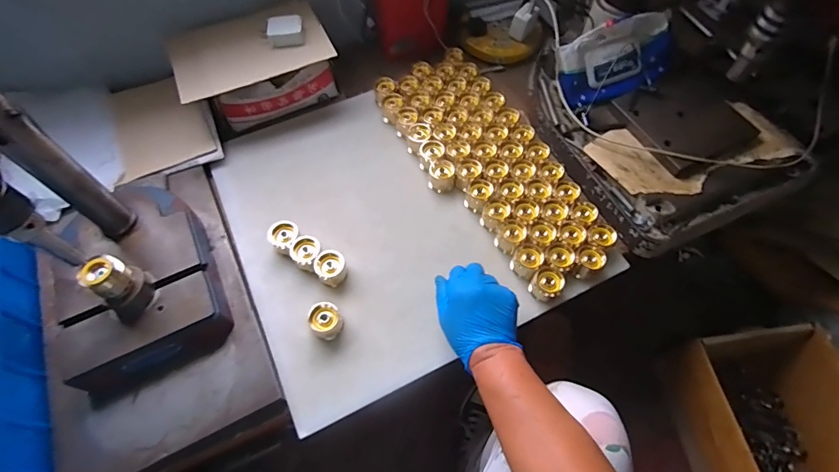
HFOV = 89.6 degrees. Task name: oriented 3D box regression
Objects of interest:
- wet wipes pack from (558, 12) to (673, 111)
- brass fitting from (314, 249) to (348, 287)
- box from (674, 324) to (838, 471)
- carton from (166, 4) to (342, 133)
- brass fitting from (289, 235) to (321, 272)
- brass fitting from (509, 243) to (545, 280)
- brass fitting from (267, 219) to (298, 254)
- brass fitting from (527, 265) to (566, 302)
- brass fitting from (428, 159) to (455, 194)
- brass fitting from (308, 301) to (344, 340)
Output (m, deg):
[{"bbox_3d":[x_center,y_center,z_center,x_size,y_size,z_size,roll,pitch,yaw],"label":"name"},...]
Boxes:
[{"bbox_3d":[0.316,-0.285,0.685,0.178,0.115,0.038,-17,25,-4],"label":"wet wipes pack"},{"bbox_3d":[-0.124,0.044,0.592,0.040,0.041,0.038,-1,61,1],"label":"brass fitting"},{"bbox_3d":[0.632,0.355,0.769,0.248,0.187,0.317,-6,61,-2],"label":"box"},{"bbox_3d":[-0.283,-0.290,0.746,0.249,0.130,0.166,-23,63,-11],"label":"carton"},{"bbox_3d":[-0.159,0.026,0.603,0.041,0.031,0.042,-1,61,1],"label":"brass fitting"},{"bbox_3d":[0.152,0.037,0.601,0.039,0.051,0.042,28,65,16],"label":"brass fitting"},{"bbox_3d":[-0.195,0.003,0.613,0.044,0.034,0.040,21,64,13],"label":"brass fitting"},{"bbox_3d":[0.174,0.067,0.581,0.038,0.038,0.035,-1,61,1],"label":"brass fitting"},{"bbox_3d":[0.036,-0.097,0.678,0.040,0.036,0.042,-1,61,1],"label":"brass fitting"},{"bbox_3d":[-0.123,0.112,0.556,0.041,0.035,0.043,-1,61,1],"label":"brass fitting"}]

